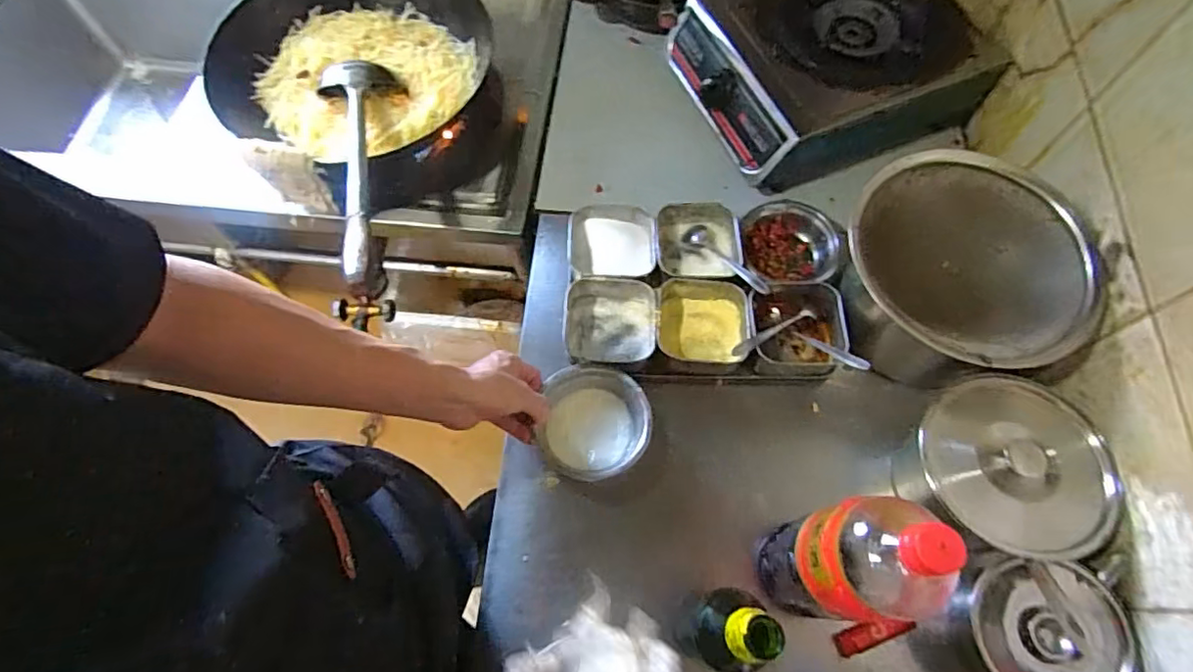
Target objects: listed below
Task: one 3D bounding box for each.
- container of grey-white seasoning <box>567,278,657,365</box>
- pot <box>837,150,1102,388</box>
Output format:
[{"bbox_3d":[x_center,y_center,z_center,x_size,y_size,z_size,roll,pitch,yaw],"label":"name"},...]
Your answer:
[{"bbox_3d":[0.015,-0.014,0.706,0.107,0.046,0.101,0,66,2],"label":"container of grey-white seasoning"},{"bbox_3d":[0.384,-0.059,0.654,0.211,0.145,0.226,-1,66,2],"label":"pot"}]

